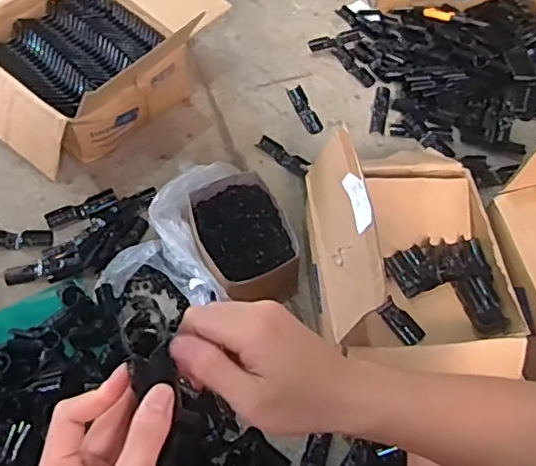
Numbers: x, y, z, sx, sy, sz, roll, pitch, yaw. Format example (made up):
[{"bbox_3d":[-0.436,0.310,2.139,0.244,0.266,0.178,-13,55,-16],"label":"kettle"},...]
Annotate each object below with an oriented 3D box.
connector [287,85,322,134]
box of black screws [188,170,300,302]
[{"bbox_3d":[0.079,-0.257,1.237,0.034,0.014,0.127,-17,63,-14],"label":"connector"},{"bbox_3d":[-0.041,0.015,1.020,0.159,0.084,0.221,-20,64,-15],"label":"box of black screws"}]

